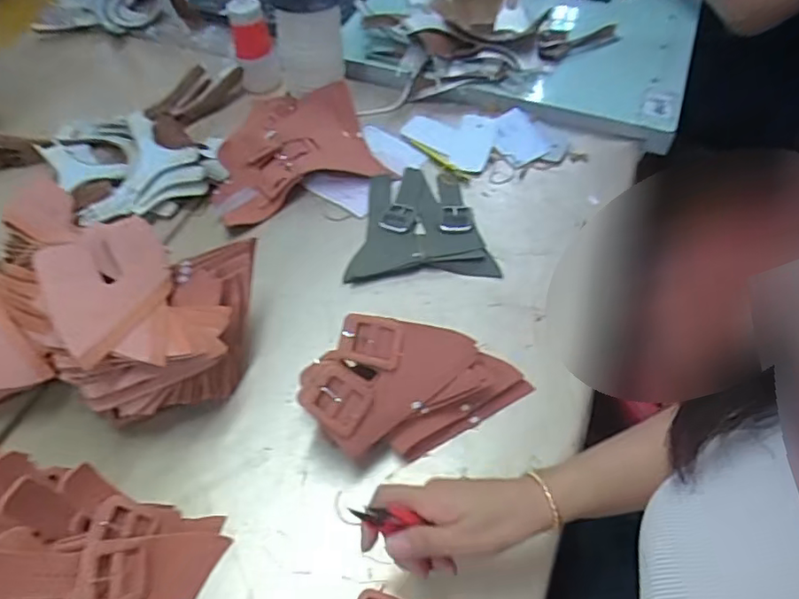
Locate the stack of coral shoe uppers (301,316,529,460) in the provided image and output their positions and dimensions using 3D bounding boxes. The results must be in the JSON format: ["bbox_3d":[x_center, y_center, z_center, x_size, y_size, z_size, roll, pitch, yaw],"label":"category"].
[{"bbox_3d":[0.017,0.077,0.563,0.216,0.080,0.115,-9,53,-5],"label":"stack of coral shoe uppers"}]

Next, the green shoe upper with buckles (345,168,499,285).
[{"bbox_3d":[0.023,-0.096,0.739,0.164,0.032,0.174,-4,49,0],"label":"green shoe upper with buckles"}]

